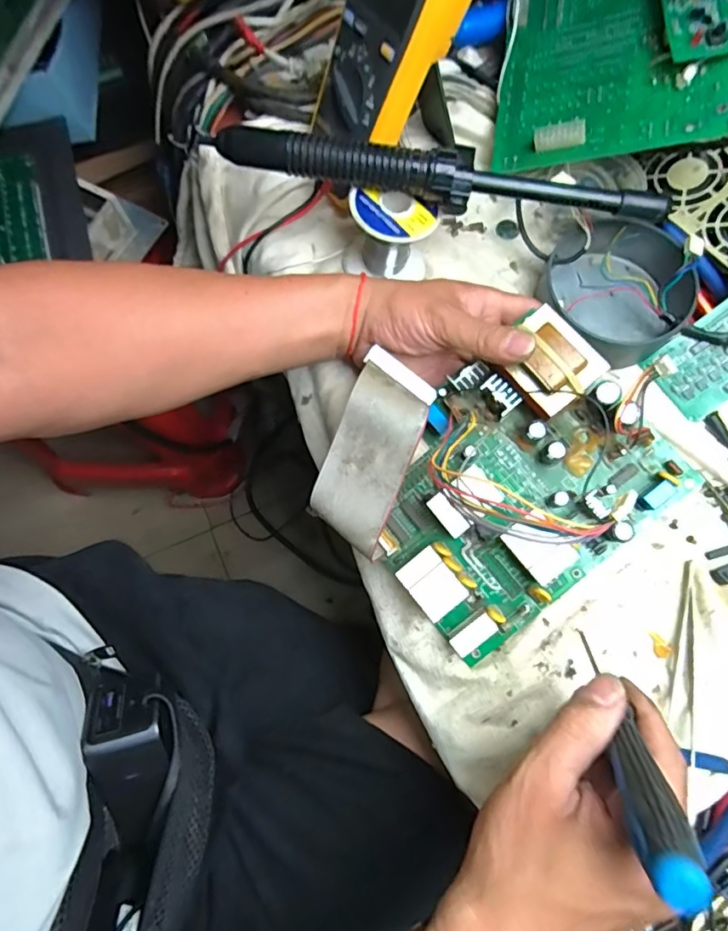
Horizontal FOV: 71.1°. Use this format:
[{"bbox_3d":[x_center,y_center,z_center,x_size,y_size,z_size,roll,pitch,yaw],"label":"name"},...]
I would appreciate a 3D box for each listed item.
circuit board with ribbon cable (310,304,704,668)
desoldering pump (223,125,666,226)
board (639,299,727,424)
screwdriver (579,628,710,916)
[{"bbox_3d":[0.080,0.003,0.333,0.191,0.045,0.189,-44,90,2],"label":"circuit board with ribbon cable"},{"bbox_3d":[0.054,-0.195,0.344,0.299,0.027,0.028,10,75,2],"label":"desoldering pump"},{"bbox_3d":[0.266,-0.083,0.374,0.095,0.007,0.060,-39,85,21],"label":"board"},{"bbox_3d":[0.124,0.127,0.251,0.018,0.168,0.017,2,101,12],"label":"screwdriver"}]

